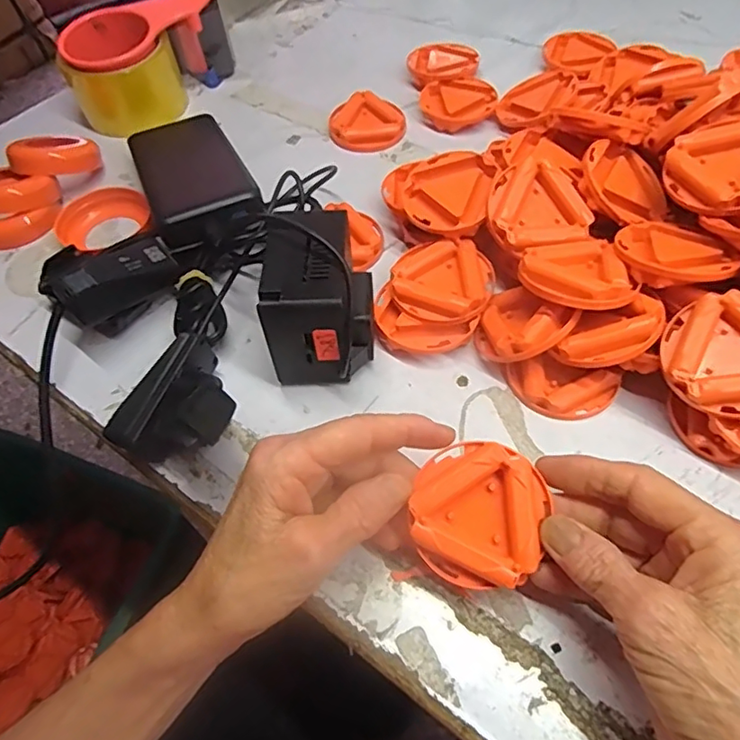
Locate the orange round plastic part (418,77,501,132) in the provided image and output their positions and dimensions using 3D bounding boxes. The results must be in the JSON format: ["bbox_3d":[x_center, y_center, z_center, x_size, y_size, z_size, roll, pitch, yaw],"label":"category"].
[{"bbox_3d":[0.075,-0.225,0.475,0.060,0.012,0.056,-1,56,2],"label":"orange round plastic part"}]

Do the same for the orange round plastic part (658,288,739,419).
[{"bbox_3d":[0.181,-0.008,0.282,0.062,0.015,0.062,-6,69,16],"label":"orange round plastic part"}]

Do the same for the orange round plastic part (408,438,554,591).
[{"bbox_3d":[0.048,0.065,0.253,0.061,0.014,0.061,-1,81,5],"label":"orange round plastic part"}]

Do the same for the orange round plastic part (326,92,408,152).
[{"bbox_3d":[-0.001,-0.207,0.471,0.061,0.018,0.055,6,56,7],"label":"orange round plastic part"}]

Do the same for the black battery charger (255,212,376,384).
[{"bbox_3d":[-0.029,-0.041,0.326,0.062,0.078,0.076,-1,56,2],"label":"black battery charger"}]

